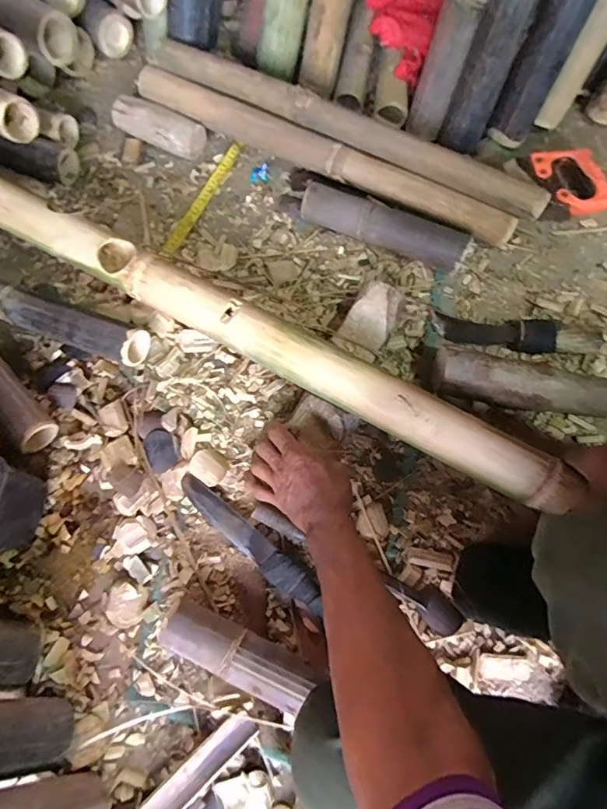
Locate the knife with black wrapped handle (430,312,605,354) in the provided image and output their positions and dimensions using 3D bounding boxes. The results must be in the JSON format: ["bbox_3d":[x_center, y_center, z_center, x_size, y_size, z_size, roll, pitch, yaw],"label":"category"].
[{"bbox_3d":[0.312,-0.108,0.683,0.234,0.041,0.056,12,72,6],"label":"knife with black wrapped handle"}]

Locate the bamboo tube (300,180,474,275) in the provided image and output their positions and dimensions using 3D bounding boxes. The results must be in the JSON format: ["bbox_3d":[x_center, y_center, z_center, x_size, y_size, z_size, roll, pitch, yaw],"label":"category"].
[{"bbox_3d":[0.123,-0.273,0.723,0.257,0.060,0.056,21,73,8],"label":"bamboo tube"}]

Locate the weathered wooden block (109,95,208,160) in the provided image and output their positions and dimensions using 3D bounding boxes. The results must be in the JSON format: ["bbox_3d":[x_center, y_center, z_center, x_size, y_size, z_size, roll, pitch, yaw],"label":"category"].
[{"bbox_3d":[-0.247,-0.478,0.810,0.163,0.066,0.056,26,74,10],"label":"weathered wooden block"}]

